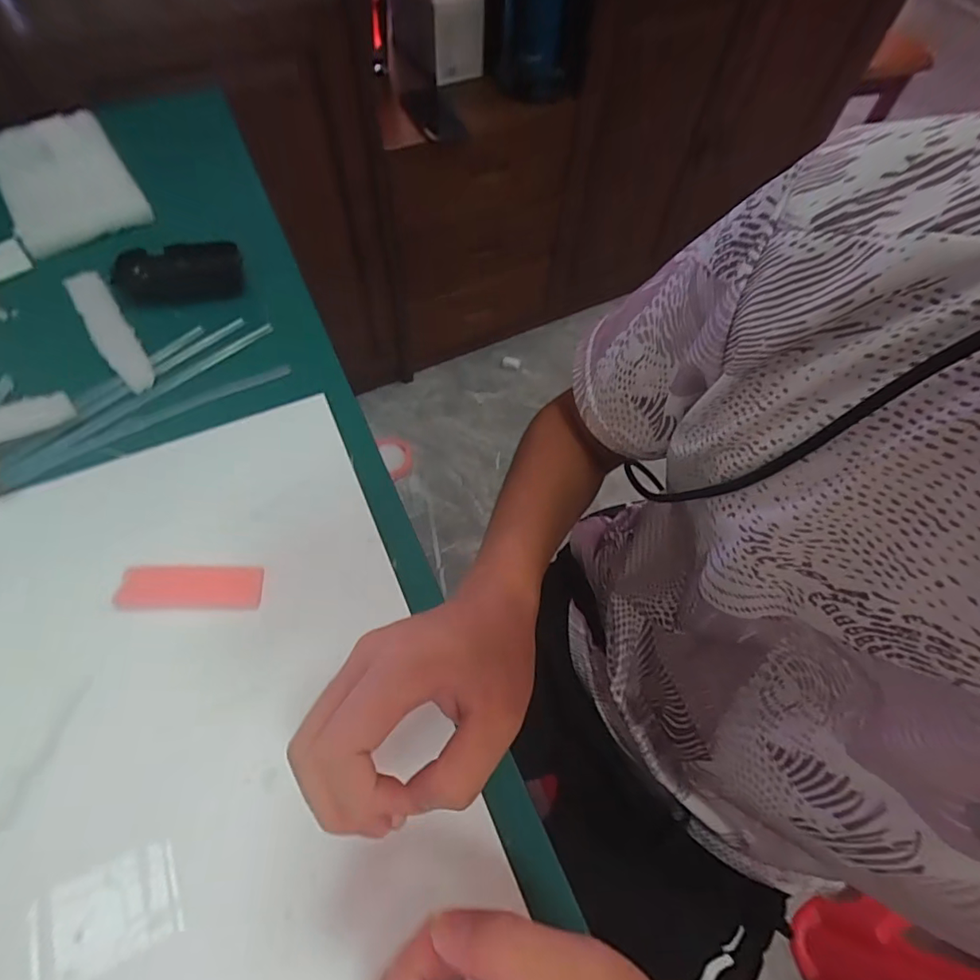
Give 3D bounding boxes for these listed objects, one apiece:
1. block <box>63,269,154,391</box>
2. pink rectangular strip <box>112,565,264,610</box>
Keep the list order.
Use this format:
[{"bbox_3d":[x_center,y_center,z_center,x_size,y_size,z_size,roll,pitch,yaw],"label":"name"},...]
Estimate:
[{"bbox_3d":[-0.334,-0.144,0.452,0.031,0.011,0.165,-34,69,-19],"label":"block"},{"bbox_3d":[-0.202,0.065,0.350,0.090,0.005,0.029,0,62,-3],"label":"pink rectangular strip"}]

